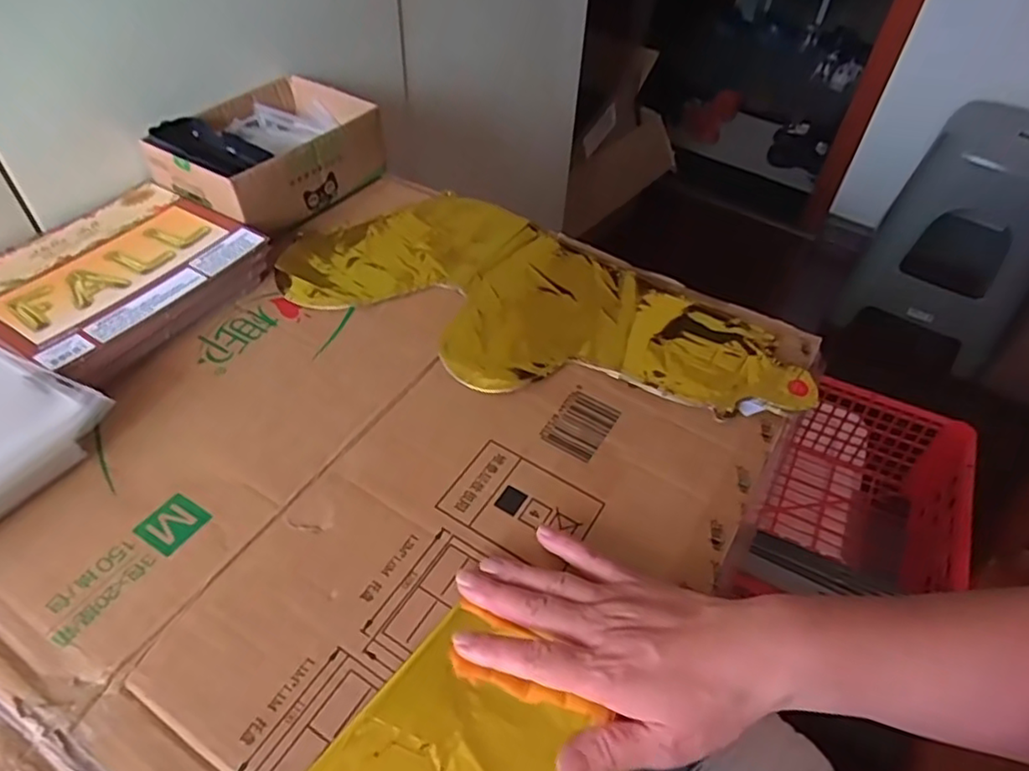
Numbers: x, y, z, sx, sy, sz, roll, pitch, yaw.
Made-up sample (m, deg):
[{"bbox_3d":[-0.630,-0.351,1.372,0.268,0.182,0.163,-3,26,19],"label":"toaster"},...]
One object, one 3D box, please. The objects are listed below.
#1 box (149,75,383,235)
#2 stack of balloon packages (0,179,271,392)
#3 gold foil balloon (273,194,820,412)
[{"bbox_3d":[-0.235,-0.221,0.619,0.137,0.066,0.179,28,52,21],"label":"box"},{"bbox_3d":[-0.324,-0.088,0.523,0.177,0.031,0.193,24,50,17],"label":"stack of balloon packages"},{"bbox_3d":[0.018,-0.065,0.534,0.415,0.009,0.195,27,51,20],"label":"gold foil balloon"}]

